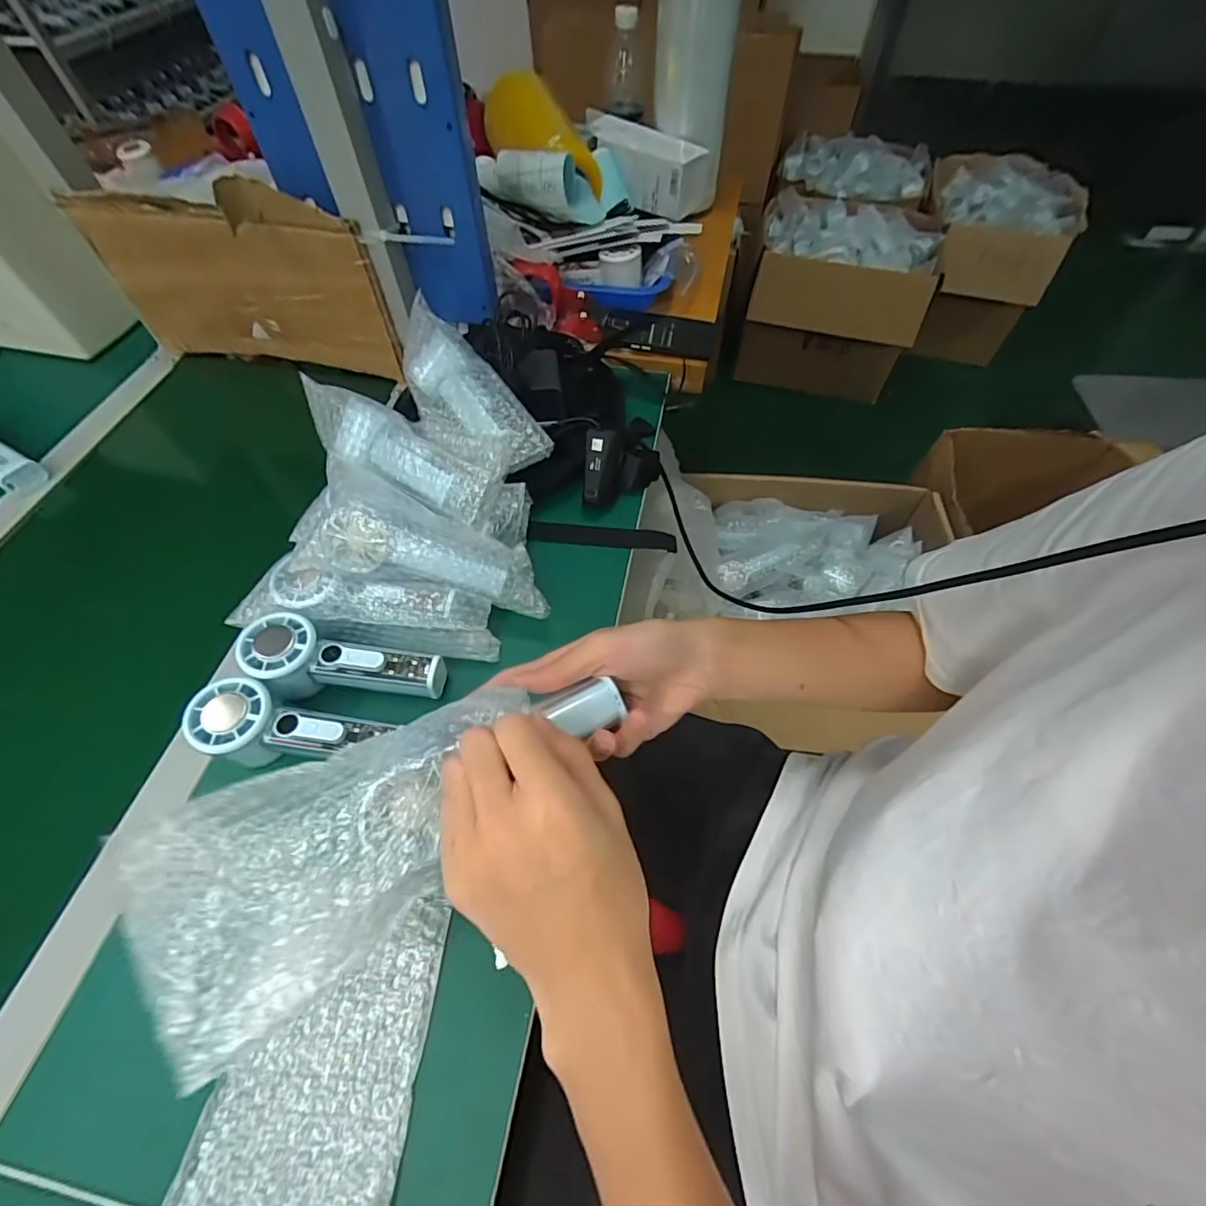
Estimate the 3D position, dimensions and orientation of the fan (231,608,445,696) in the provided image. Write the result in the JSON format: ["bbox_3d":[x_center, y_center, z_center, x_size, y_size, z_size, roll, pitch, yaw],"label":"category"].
[{"bbox_3d":[-0.213,0.055,0.441,0.157,0.046,0.056,12,56,-8],"label":"fan"}]

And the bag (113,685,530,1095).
[{"bbox_3d":[-0.126,0.115,0.264,0.193,0.042,0.101,-29,61,-18],"label":"bag"}]

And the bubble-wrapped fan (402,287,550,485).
[{"bbox_3d":[-0.142,-0.206,0.522,0.088,0.052,0.195,-34,78,-20],"label":"bubble-wrapped fan"}]

